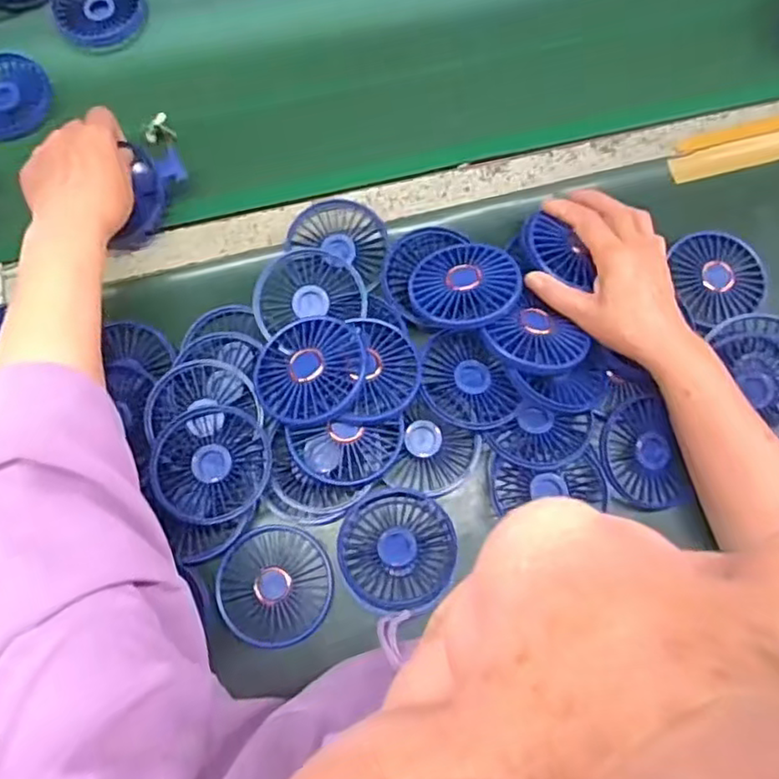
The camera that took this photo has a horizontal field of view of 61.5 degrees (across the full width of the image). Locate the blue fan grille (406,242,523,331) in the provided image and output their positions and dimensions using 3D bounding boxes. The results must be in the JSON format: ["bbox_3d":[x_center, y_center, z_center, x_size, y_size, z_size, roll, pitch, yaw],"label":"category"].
[{"bbox_3d":[0.061,-0.087,0.529,0.085,0.013,0.085,-14,60,9],"label":"blue fan grille"}]

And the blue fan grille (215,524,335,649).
[{"bbox_3d":[-0.088,0.152,0.510,0.085,0.015,0.087,0,74,1],"label":"blue fan grille"}]

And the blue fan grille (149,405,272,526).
[{"bbox_3d":[-0.137,0.055,0.502,0.085,0.012,0.089,0,74,1],"label":"blue fan grille"}]

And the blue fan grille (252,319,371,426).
[{"bbox_3d":[-0.064,-0.014,0.500,0.095,0.019,0.085,-8,65,15],"label":"blue fan grille"}]

